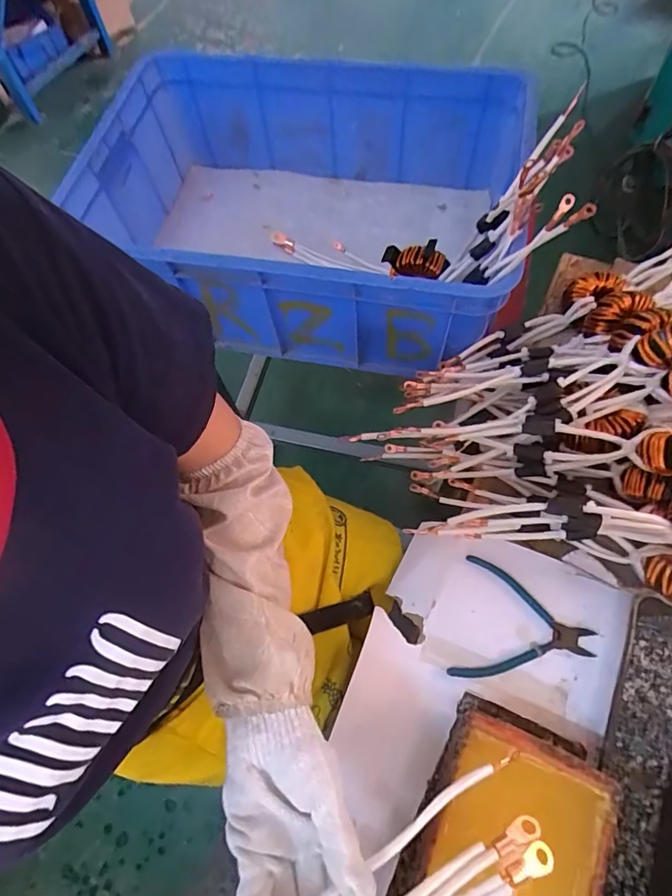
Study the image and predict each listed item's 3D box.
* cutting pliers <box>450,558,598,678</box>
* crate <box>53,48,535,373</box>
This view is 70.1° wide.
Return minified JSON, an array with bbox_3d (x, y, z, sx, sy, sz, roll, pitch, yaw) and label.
[{"bbox_3d":[0.197,0.191,0.503,0.135,0.006,0.122,13,67,9],"label":"cutting pliers"},{"bbox_3d":[-0.049,-0.374,0.761,0.609,0.241,0.441,12,67,9],"label":"crate"}]

